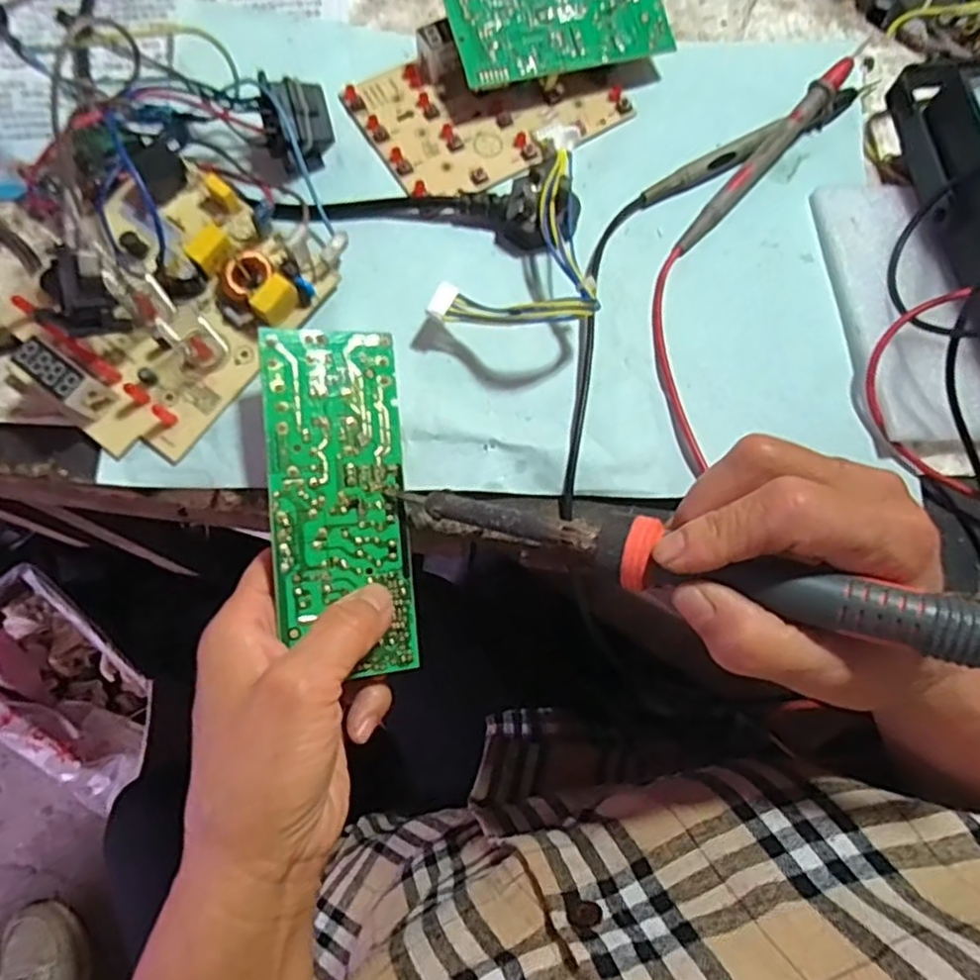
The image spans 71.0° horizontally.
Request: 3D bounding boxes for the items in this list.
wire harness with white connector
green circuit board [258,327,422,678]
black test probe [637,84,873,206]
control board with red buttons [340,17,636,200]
[{"bbox_3d":[0.009,-0.125,0.316,0.069,0.031,0.118,0,74,-4],"label":"wire harness with white connector"},{"bbox_3d":[-0.061,0.004,0.279,0.054,0.004,0.139,-4,86,-23],"label":"green circuit board"},{"bbox_3d":[0.137,-0.176,0.343,0.138,0.014,0.016,-31,78,-12],"label":"black test probe"},{"bbox_3d":[0.000,-0.198,0.342,0.124,0.019,0.082,-28,78,-11],"label":"control board with red buttons"}]

